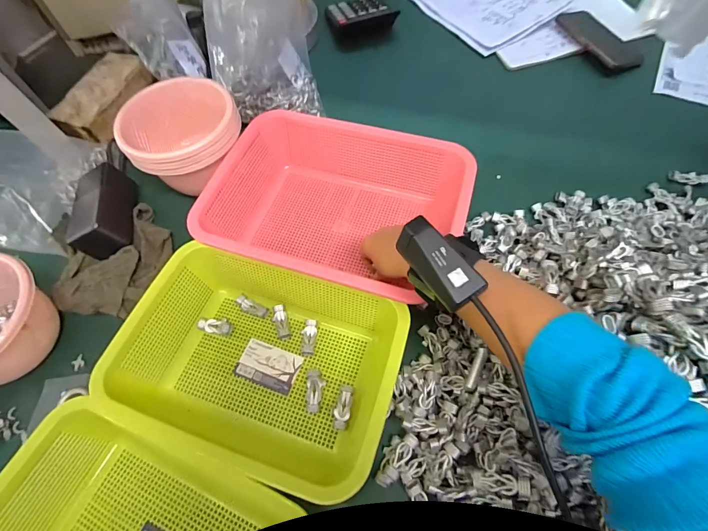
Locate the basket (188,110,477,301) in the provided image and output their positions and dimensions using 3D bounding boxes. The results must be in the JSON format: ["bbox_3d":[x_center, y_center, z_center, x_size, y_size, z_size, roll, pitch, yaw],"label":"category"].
[{"bbox_3d":[-0.020,-0.074,0.451,0.298,0.088,0.218,16,66,10],"label":"basket"}]

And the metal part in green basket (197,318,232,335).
[{"bbox_3d":[-0.165,0.071,0.417,0.040,0.006,0.018,7,63,8],"label":"metal part in green basket"}]

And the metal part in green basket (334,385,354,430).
[{"bbox_3d":[-0.011,0.146,0.363,0.015,0.011,0.043,5,63,7],"label":"metal part in green basket"}]

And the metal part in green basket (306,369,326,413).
[{"bbox_3d":[-0.040,0.132,0.371,0.018,0.009,0.042,-2,62,3],"label":"metal part in green basket"}]

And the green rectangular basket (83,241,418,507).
[{"bbox_3d":[-0.091,0.088,0.367,0.263,0.083,0.192,17,65,13],"label":"green rectangular basket"}]

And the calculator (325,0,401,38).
[{"bbox_3d":[0.015,-0.496,0.692,0.132,0.023,0.103,-8,62,0],"label":"calculator"}]

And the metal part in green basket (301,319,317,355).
[{"bbox_3d":[-0.052,0.082,0.405,0.017,0.007,0.039,0,62,4],"label":"metal part in green basket"}]

